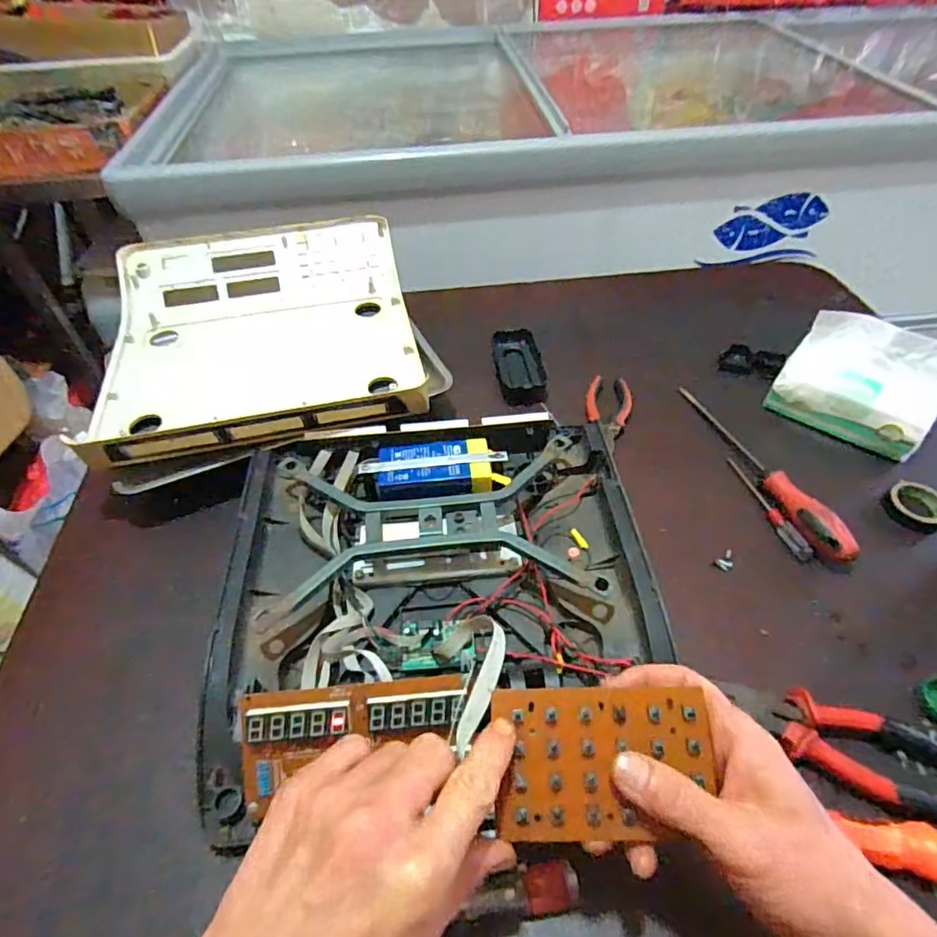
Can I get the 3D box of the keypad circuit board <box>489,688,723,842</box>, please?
[{"bbox_3d":[0.069,0.150,0.290,0.106,0.007,0.069,-3,71,3],"label":"keypad circuit board"}]

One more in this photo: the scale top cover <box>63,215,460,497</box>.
[{"bbox_3d":[-0.229,-0.156,0.644,0.337,0.066,0.351,-13,50,-10],"label":"scale top cover"}]

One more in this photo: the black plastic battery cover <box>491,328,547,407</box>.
[{"bbox_3d":[0.060,-0.124,0.676,0.051,0.023,0.111,-7,49,-5],"label":"black plastic battery cover"}]

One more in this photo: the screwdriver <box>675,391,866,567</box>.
[{"bbox_3d":[0.281,-0.008,0.556,0.027,0.031,0.244,-15,51,-12],"label":"screwdriver"}]

